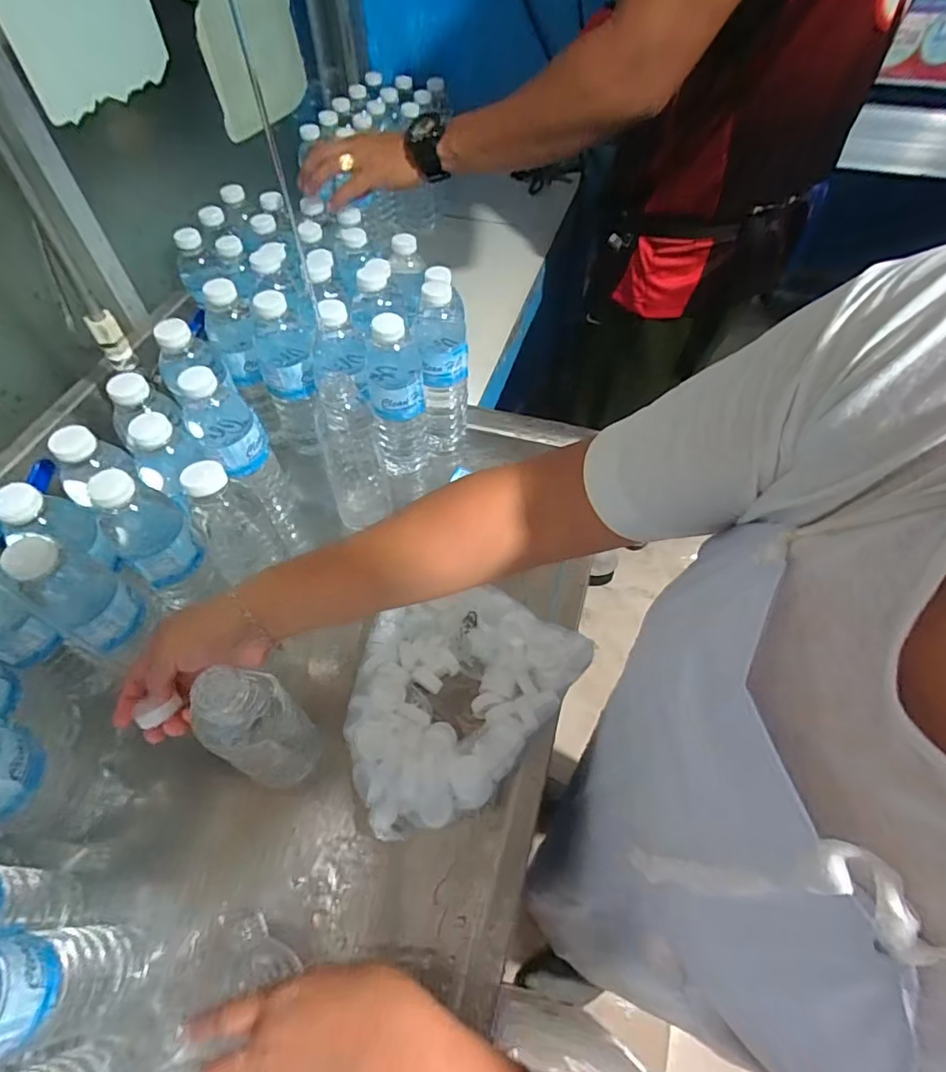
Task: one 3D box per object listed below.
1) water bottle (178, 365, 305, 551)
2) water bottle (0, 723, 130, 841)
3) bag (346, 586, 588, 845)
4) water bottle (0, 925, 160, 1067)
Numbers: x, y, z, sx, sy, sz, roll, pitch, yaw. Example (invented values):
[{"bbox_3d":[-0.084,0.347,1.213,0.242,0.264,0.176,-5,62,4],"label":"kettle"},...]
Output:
[{"bbox_3d":[-0.235,-0.071,0.562,0.063,0.216,0.059,-16,57,-10],"label":"water bottle"},{"bbox_3d":[-0.342,0.176,0.399,0.082,0.220,0.067,12,56,8],"label":"water bottle"},{"bbox_3d":[-0.026,0.141,0.505,0.173,0.047,0.227,35,62,22],"label":"bag"},{"bbox_3d":[-0.271,0.273,0.327,0.056,0.218,0.070,-9,56,-6],"label":"water bottle"}]

